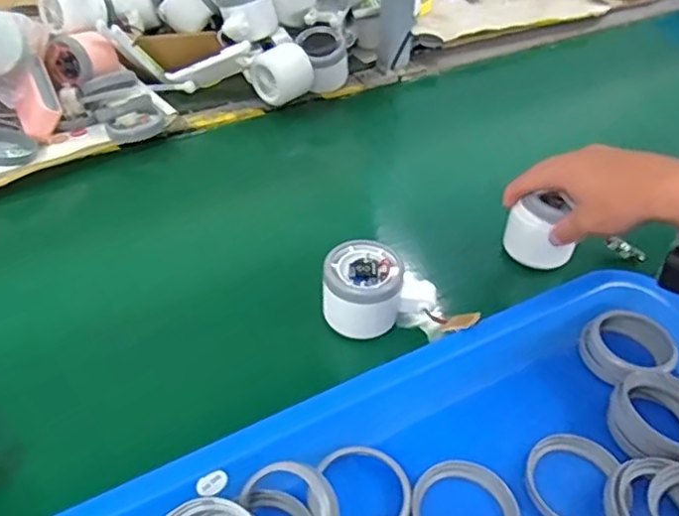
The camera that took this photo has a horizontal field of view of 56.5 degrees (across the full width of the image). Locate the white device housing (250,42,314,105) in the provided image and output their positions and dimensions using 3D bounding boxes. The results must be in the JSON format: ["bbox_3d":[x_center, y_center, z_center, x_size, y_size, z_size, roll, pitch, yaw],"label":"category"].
[{"bbox_3d":[-0.068,-0.206,0.717,0.060,0.067,0.048,32,50,30],"label":"white device housing"}]

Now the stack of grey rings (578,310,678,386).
[{"bbox_3d":[0.203,0.062,0.445,0.059,0.020,0.053,-21,46,-24],"label":"stack of grey rings"}]

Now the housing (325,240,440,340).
[{"bbox_3d":[0.027,0.025,0.482,0.082,0.053,0.053,-8,42,-10],"label":"housing"}]

